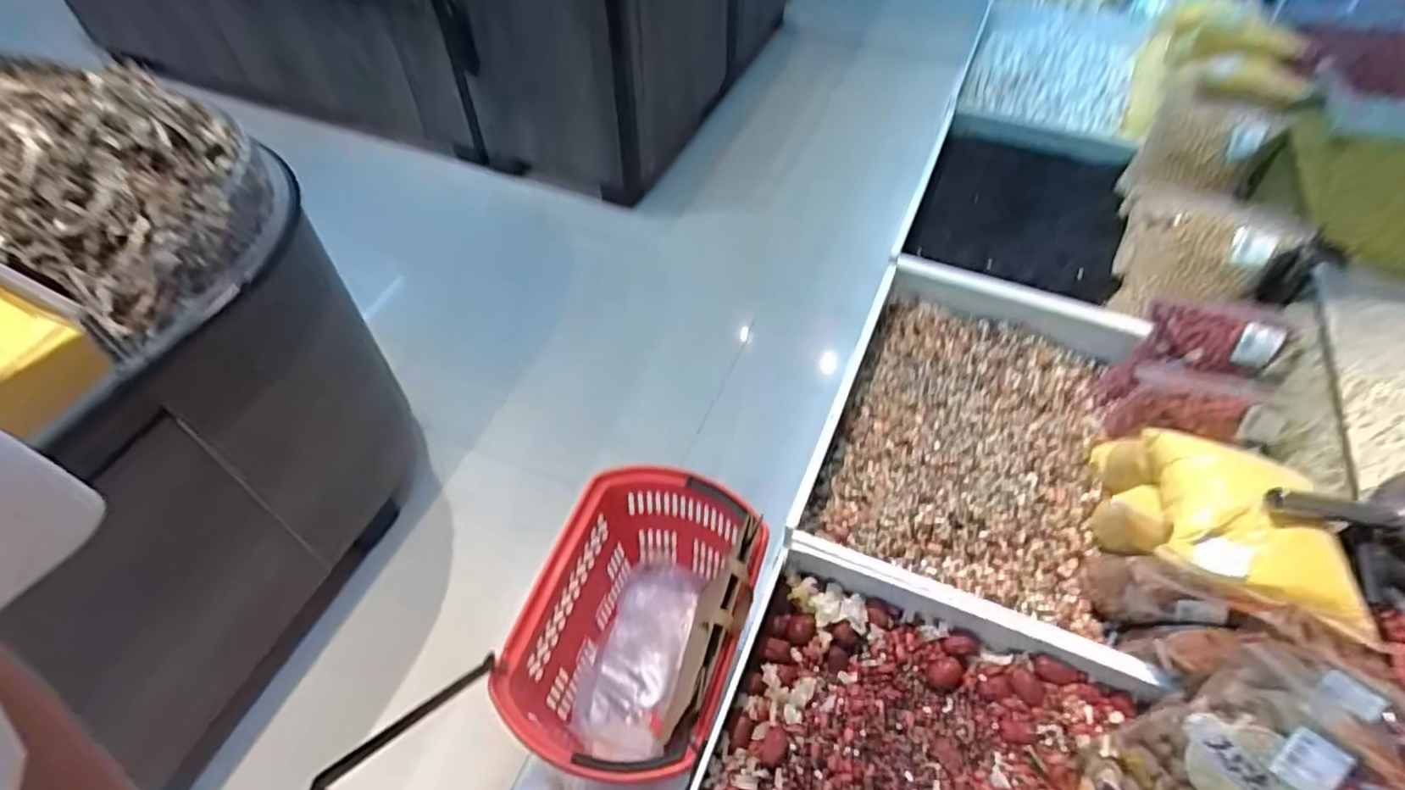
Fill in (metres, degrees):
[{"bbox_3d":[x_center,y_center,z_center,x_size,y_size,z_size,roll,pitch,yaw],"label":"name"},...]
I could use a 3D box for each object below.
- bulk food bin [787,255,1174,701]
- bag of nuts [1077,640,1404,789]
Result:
[{"bbox_3d":[0.291,0.044,0.710,0.288,0.064,0.411,20,54,14],"label":"bulk food bin"},{"bbox_3d":[0.347,0.244,0.452,0.066,0.201,0.097,20,37,-43],"label":"bag of nuts"}]

